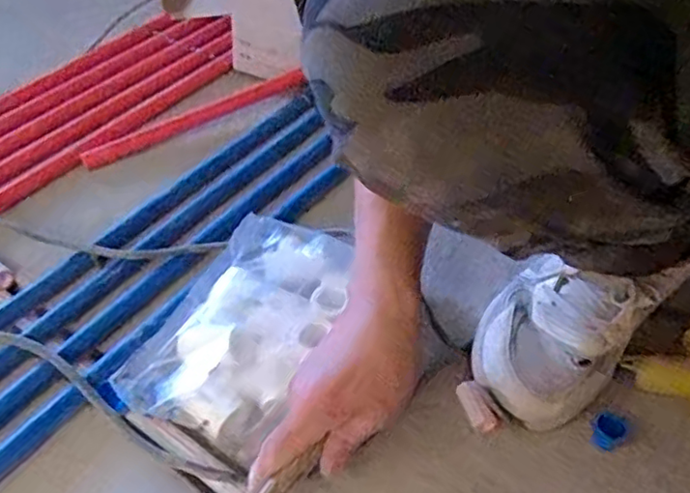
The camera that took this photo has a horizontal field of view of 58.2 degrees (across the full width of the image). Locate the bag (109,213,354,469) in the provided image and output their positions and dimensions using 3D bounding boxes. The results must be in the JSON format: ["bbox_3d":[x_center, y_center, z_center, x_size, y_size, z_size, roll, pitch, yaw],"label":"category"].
[{"bbox_3d":[-0.084,0.064,0.543,0.133,0.049,0.211,20,51,16],"label":"bag"}]

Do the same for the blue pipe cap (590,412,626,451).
[{"bbox_3d":[0.206,0.144,0.487,0.020,0.025,0.023,-14,50,-13],"label":"blue pipe cap"}]

